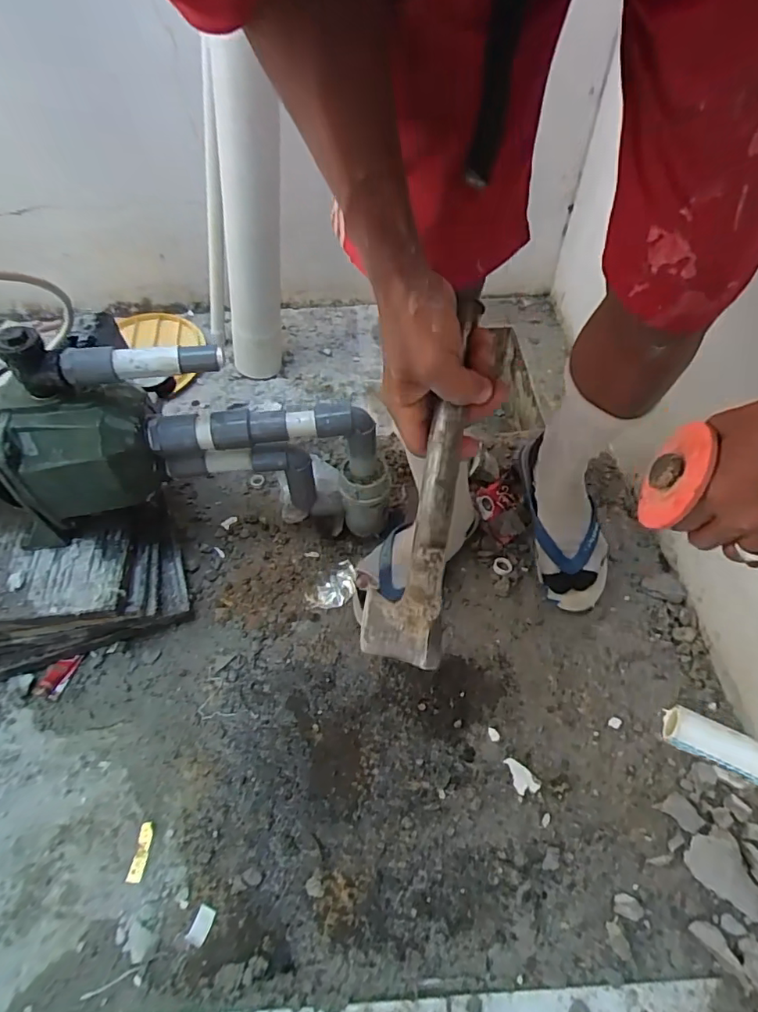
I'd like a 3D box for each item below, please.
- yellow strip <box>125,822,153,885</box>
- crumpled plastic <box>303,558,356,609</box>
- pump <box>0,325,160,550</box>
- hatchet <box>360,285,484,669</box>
[{"bbox_3d":[-0.264,0.382,0.577,0.017,0.004,0.055,2,55,4],"label":"yellow strip"},{"bbox_3d":[-0.069,0.118,0.764,0.080,0.012,0.057,-29,58,-17],"label":"crumpled plastic"},{"bbox_3d":[-0.446,-0.072,0.608,0.318,0.222,0.178,6,55,7],"label":"pump"},{"bbox_3d":[0.038,-0.024,0.361,0.055,0.030,0.259,12,85,11],"label":"hatchet"}]

